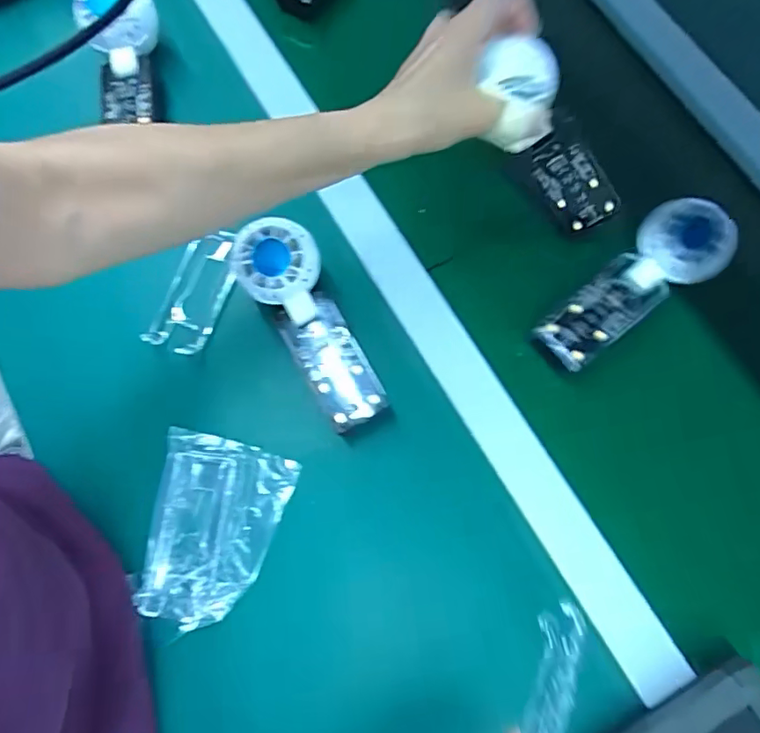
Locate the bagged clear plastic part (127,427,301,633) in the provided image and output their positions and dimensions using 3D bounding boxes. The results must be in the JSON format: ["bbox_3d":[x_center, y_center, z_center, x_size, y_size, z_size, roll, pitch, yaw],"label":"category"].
[{"bbox_3d":[-0.122,0.115,0.387,0.091,0.020,0.122,17,77,3],"label":"bagged clear plastic part"}]

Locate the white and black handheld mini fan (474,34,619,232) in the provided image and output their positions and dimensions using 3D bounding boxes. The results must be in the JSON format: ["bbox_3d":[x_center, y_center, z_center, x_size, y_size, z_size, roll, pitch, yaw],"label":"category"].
[{"bbox_3d":[0.125,-0.158,0.393,0.046,0.162,0.046,14,73,44],"label":"white and black handheld mini fan"}]

